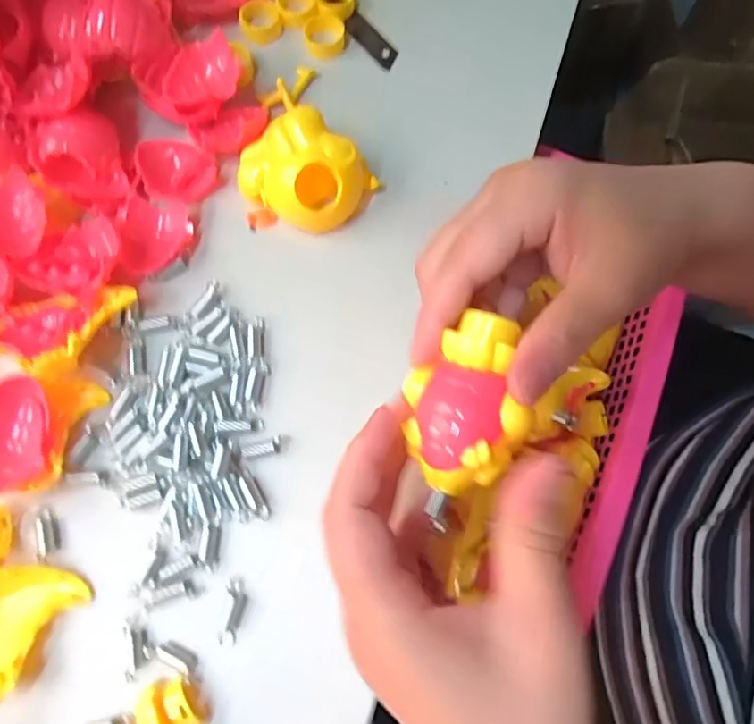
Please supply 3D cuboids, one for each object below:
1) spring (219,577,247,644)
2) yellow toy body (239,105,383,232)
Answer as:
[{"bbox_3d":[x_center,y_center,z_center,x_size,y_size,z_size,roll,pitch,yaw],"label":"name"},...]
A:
[{"bbox_3d":[-0.065,0.113,0.249,0.009,0.004,0.027,5,72,1],"label":"spring"},{"bbox_3d":[-0.043,-0.104,0.296,0.068,0.038,0.053,31,74,9],"label":"yellow toy body"}]

